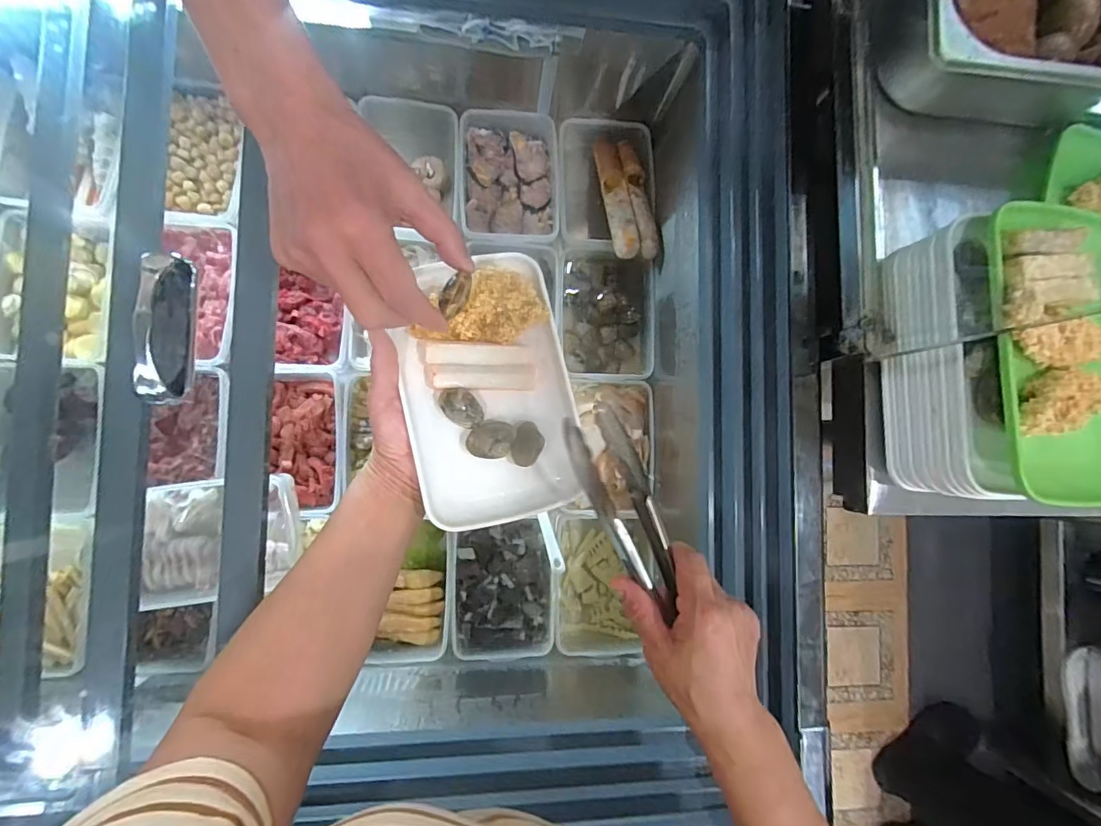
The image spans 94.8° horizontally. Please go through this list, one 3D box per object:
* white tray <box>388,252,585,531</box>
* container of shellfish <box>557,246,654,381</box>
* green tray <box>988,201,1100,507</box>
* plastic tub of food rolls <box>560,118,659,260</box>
[{"bbox_3d":[-0.049,-0.021,0.410,0.122,0.027,0.206,-12,88,-7],"label":"white tray"},{"bbox_3d":[0.072,-0.138,0.696,0.128,0.051,0.189,0,87,-7],"label":"container of shellfish"},{"bbox_3d":[0.372,-0.042,0.355,0.147,0.038,0.209,2,87,-7],"label":"green tray"},{"bbox_3d":[0.077,-0.302,0.697,0.128,0.105,0.205,0,87,-7],"label":"plastic tub of food rolls"}]

